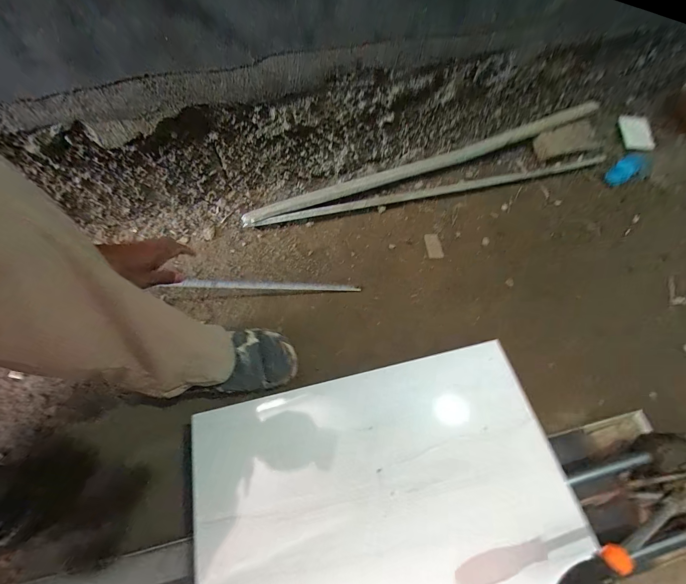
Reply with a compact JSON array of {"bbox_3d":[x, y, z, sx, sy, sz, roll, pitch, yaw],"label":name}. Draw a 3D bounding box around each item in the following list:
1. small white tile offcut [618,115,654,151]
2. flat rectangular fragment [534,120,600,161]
[{"bbox_3d":[0.910,-0.496,0.923,0.089,0.012,0.122,-14,86,-2],"label":"small white tile offcut"},{"bbox_3d":[0.674,-0.459,0.901,0.235,0.030,0.082,-20,102,-13],"label":"flat rectangular fragment"}]

